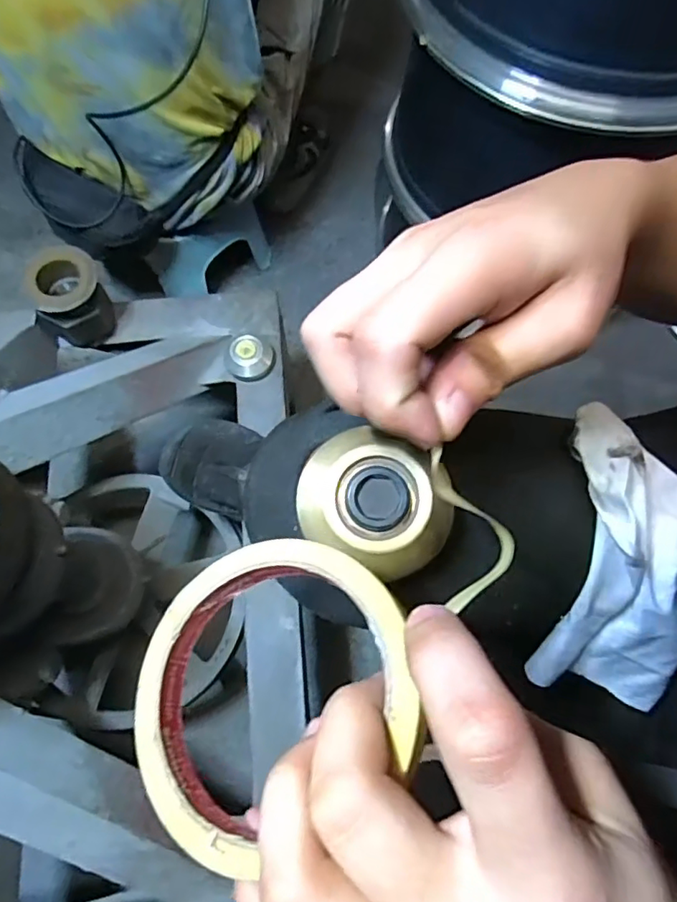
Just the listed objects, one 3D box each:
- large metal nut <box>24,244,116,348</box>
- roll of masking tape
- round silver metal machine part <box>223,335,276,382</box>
[{"bbox_3d":[-0.337,-0.189,0.703,0.089,0.090,0.089,0,71,0],"label":"large metal nut"},{"bbox_3d":[-0.025,0.072,0.180,0.100,0.012,0.083,-37,58,-1],"label":"roll of masking tape"},{"bbox_3d":[-0.115,-0.123,0.719,0.058,0.035,0.058,0,71,0],"label":"round silver metal machine part"}]

